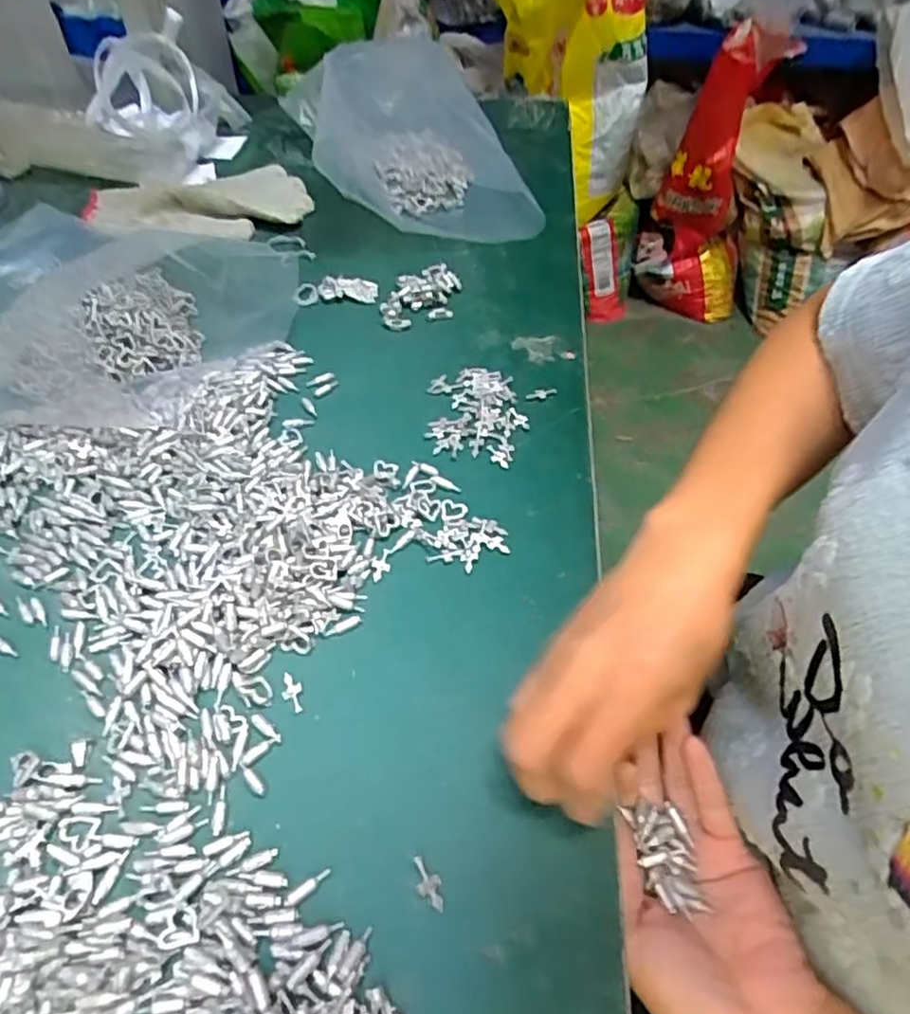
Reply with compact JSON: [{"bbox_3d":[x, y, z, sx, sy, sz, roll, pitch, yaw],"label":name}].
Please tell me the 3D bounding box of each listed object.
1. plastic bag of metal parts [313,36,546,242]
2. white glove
[{"bbox_3d":[-0.044,-0.365,0.634,0.164,0.088,0.278,-8,50,-6],"label":"plastic bag of metal parts"},{"bbox_3d":[-0.234,-0.283,0.626,0.192,0.030,0.105,-17,52,-14],"label":"white glove"}]

